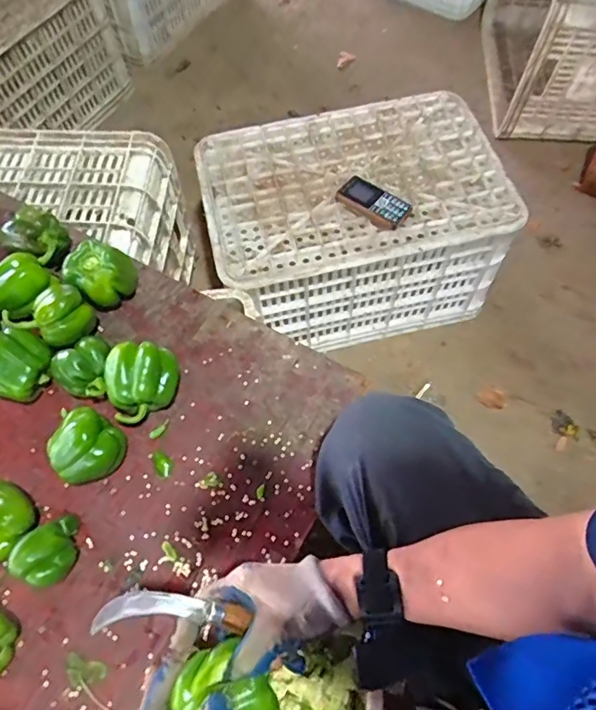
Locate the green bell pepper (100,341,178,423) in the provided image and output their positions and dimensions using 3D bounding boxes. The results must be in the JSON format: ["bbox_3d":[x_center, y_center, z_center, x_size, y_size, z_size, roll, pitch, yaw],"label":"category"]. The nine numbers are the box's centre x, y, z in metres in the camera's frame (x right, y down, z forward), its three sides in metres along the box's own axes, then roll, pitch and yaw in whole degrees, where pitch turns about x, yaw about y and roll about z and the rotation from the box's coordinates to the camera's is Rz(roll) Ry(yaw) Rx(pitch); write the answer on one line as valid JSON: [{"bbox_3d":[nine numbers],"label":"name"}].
[{"bbox_3d":[-0.183,0.030,0.597,0.084,0.069,0.086,-21,65,-10],"label":"green bell pepper"}]

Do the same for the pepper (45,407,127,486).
[{"bbox_3d":[-0.240,0.104,0.564,0.076,0.070,0.072,0,64,0],"label":"pepper"}]

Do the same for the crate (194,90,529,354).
[{"bbox_3d":[0.091,-0.242,0.966,0.489,0.290,0.345,-11,64,-5],"label":"crate"}]

